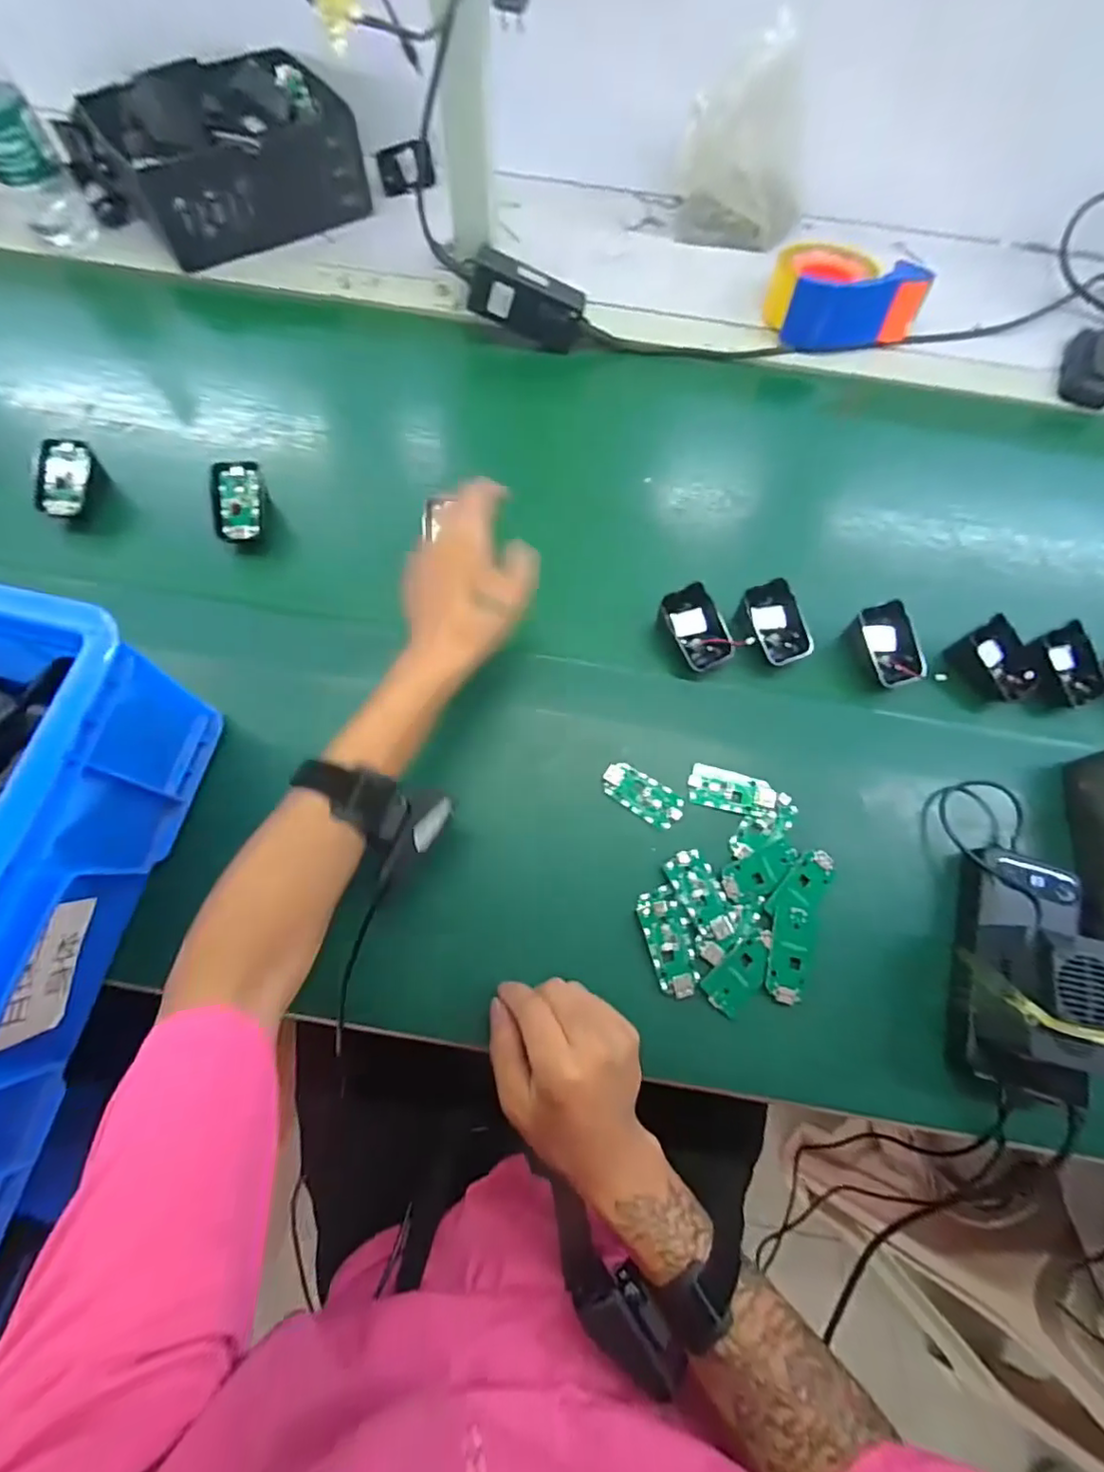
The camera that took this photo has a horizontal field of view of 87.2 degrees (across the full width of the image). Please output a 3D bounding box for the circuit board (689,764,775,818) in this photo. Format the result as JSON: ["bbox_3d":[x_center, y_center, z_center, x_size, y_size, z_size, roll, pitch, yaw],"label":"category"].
[{"bbox_3d":[0.140,0.043,0.450,0.065,0.004,0.033,13,68,2],"label":"circuit board"}]

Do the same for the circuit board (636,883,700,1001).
[{"bbox_3d":[0.084,0.145,0.410,0.032,0.005,0.071,-14,70,-8],"label":"circuit board"}]

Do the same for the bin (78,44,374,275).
[{"bbox_3d":[-0.355,-0.657,0.666,0.253,0.113,0.181,-34,74,-15],"label":"bin"}]

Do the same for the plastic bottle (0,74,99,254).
[{"bbox_3d":[-0.539,-0.599,0.568,0.066,0.238,0.060,-29,73,-13],"label":"plastic bottle"}]

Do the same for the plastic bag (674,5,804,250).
[{"bbox_3d":[0.219,-0.652,0.644,0.144,0.161,0.090,18,69,4],"label":"plastic bag"}]

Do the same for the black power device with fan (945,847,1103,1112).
[{"bbox_3d":[0.321,0.151,0.380,0.077,0.084,0.155,18,69,4],"label":"black power device with fan"}]

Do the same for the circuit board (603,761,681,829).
[{"bbox_3d":[0.070,0.045,0.447,0.063,0.007,0.030,33,71,10],"label":"circuit board"}]

